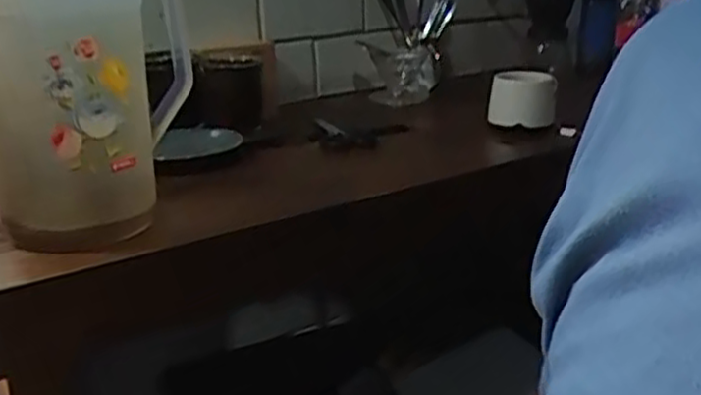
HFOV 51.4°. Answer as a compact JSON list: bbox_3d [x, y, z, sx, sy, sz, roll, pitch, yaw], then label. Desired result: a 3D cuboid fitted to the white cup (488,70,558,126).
[{"bbox_3d":[0.239,-0.139,1.011,0.086,0.074,0.086,5,20,16],"label":"white cup"}]

